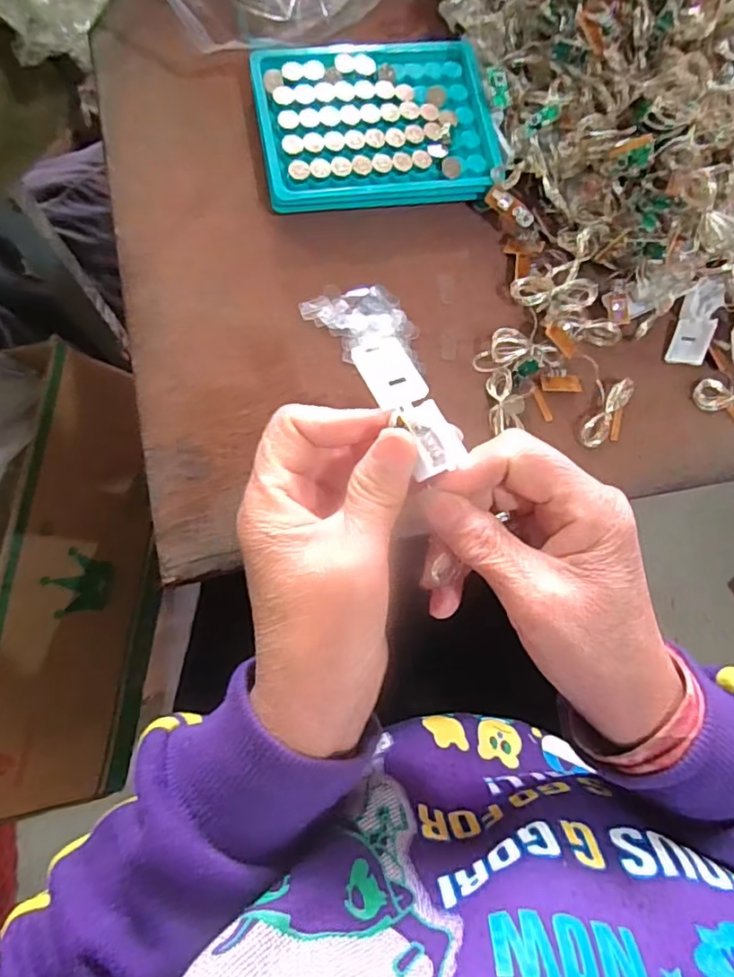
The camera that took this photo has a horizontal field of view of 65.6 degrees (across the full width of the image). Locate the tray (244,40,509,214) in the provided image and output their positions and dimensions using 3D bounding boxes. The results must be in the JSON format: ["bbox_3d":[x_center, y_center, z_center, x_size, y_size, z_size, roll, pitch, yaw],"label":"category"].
[{"bbox_3d":[0.006,-0.212,0.323,0.133,0.013,0.101,-7,86,-8],"label":"tray"}]

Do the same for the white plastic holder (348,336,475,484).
[{"bbox_3d":[0.016,-0.032,0.211,0.022,0.010,0.055,-29,80,-9],"label":"white plastic holder"}]

